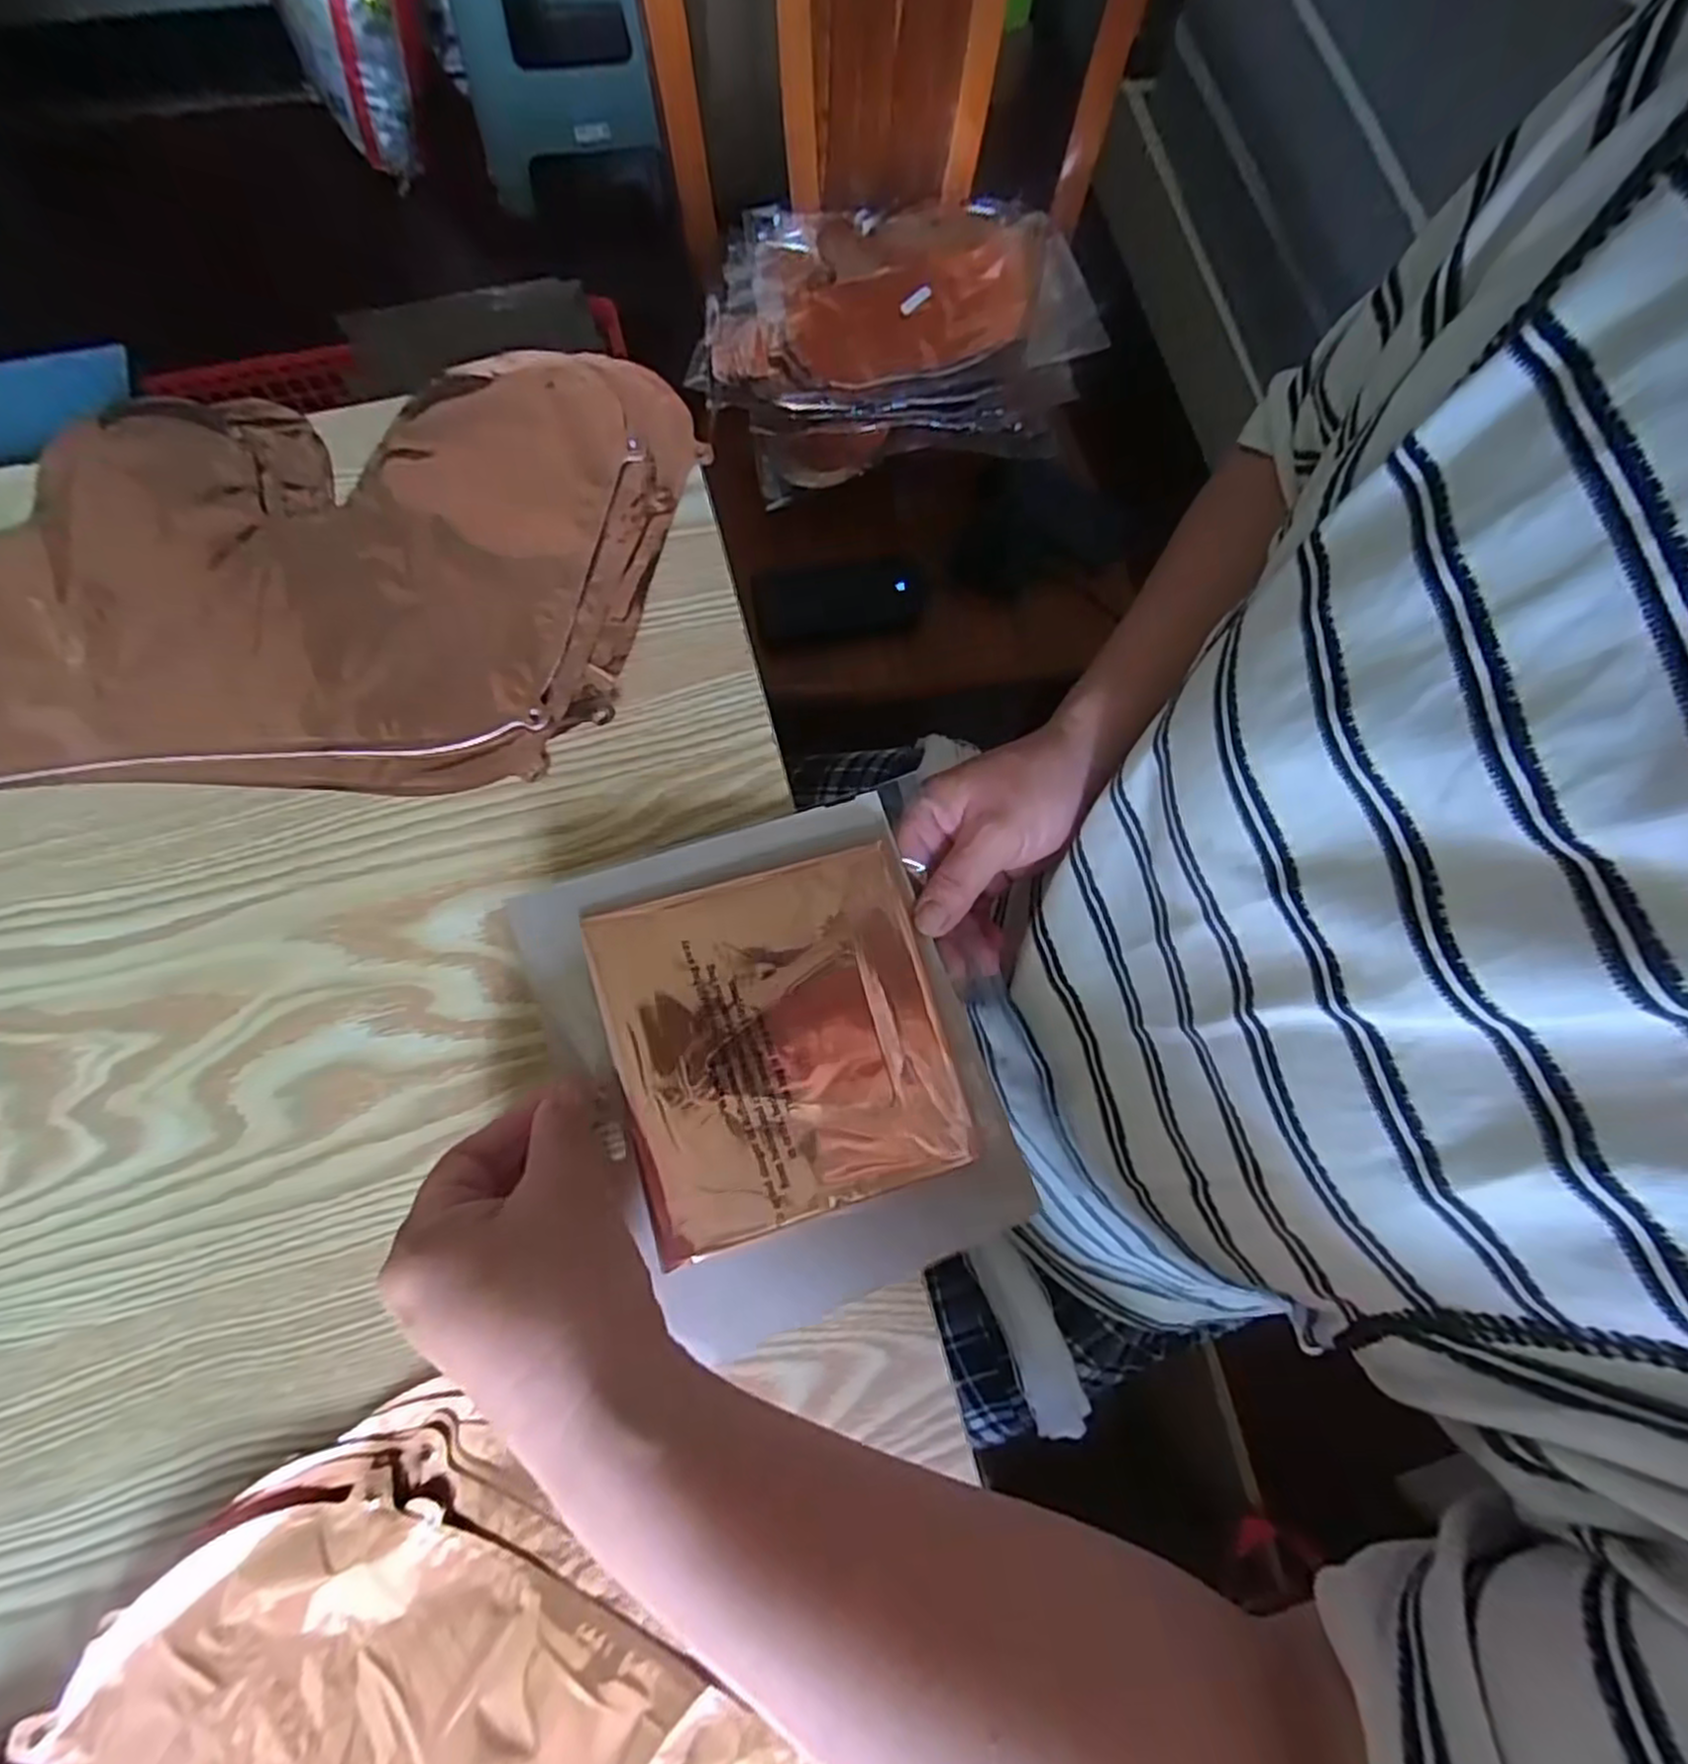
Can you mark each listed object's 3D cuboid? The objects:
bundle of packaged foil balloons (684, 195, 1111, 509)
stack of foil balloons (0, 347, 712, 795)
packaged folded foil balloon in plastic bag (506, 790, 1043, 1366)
[{"bbox_3d":[0.043,-0.520,0.729,0.361,0.066,0.263,-4,76,-4],"label":"bundle of packaged foil balloons"},{"bbox_3d":[-0.299,-0.149,0.357,0.434,0.014,0.220,-3,76,-2],"label":"stack of foil balloons"},{"bbox_3d":[-0.027,0.070,0.312,0.160,0.028,0.190,-20,78,-6],"label":"packaged folded foil balloon in plastic bag"}]

